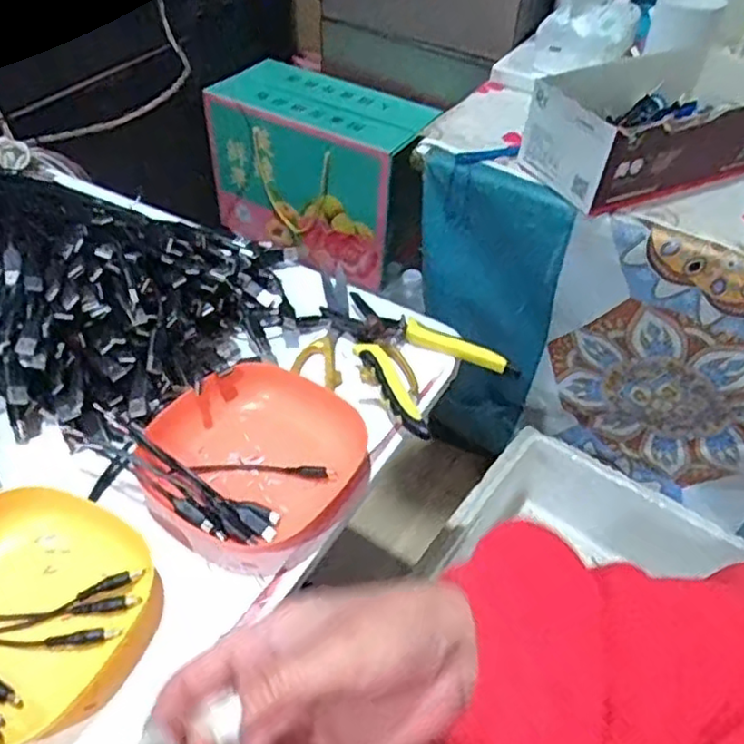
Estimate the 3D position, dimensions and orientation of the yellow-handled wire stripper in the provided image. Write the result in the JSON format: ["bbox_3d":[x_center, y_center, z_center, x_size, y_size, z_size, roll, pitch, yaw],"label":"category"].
[{"bbox_3d":[0.022,-0.018,0.550,0.153,0.019,0.114,37,55,27],"label":"yellow-handled wire stripper"}]

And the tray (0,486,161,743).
[{"bbox_3d":[-0.210,0.134,0.389,0.150,0.028,0.139,26,50,20],"label":"tray"}]

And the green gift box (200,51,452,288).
[{"bbox_3d":[-0.084,-0.321,1.086,0.342,0.240,0.161,21,49,16],"label":"green gift box"}]

